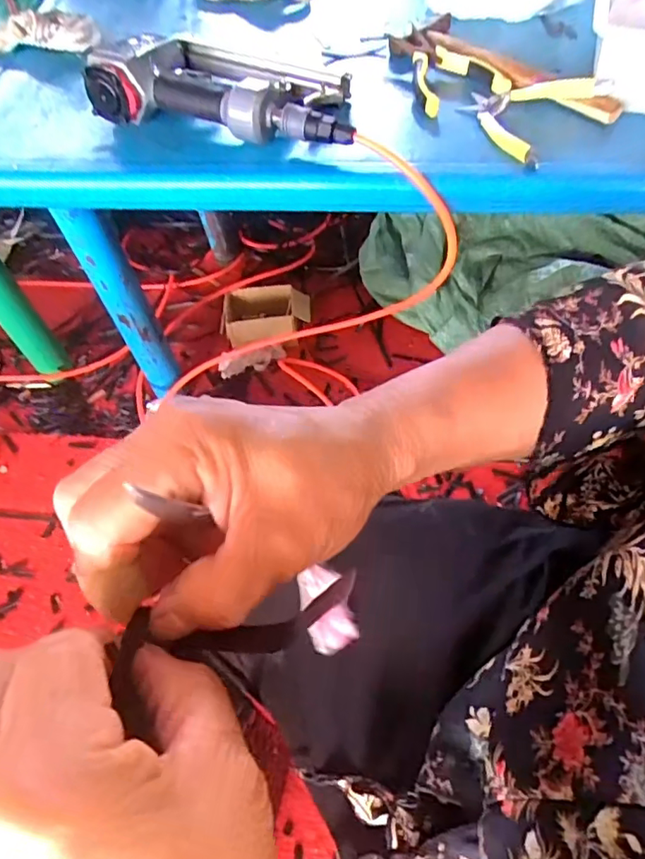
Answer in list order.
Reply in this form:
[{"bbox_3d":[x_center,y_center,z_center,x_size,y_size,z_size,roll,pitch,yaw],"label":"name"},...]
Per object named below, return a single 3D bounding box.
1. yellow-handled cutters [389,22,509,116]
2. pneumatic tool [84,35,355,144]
[{"bbox_3d":[0.140,-0.416,0.617,0.095,0.017,0.169,-11,56,-3],"label":"yellow-handled cutters"},{"bbox_3d":[-0.090,-0.371,0.573,0.275,0.054,0.137,13,58,13],"label":"pneumatic tool"}]

